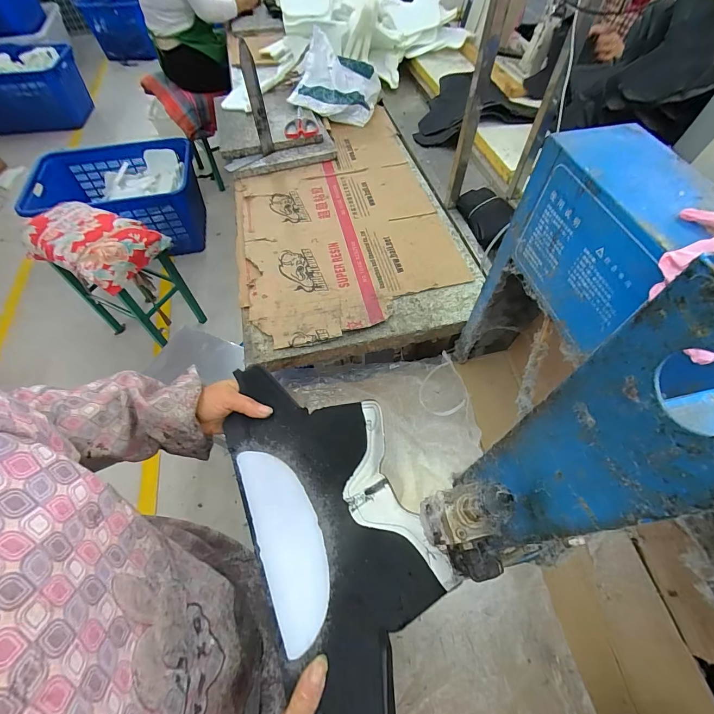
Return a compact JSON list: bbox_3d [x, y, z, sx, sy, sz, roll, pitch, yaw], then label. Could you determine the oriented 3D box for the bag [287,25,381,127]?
[{"bbox_3d":[-0.070,-0.927,1.170,0.275,0.144,0.274,5,59,4],"label":"bag"}]

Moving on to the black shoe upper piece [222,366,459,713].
[{"bbox_3d":[-0.021,0.171,0.377,0.171,0.076,0.348,-20,61,-10],"label":"black shoe upper piece"}]

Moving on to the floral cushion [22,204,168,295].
[{"bbox_3d":[-0.927,-0.402,1.229,0.437,0.123,0.269,22,61,14],"label":"floral cushion"}]

